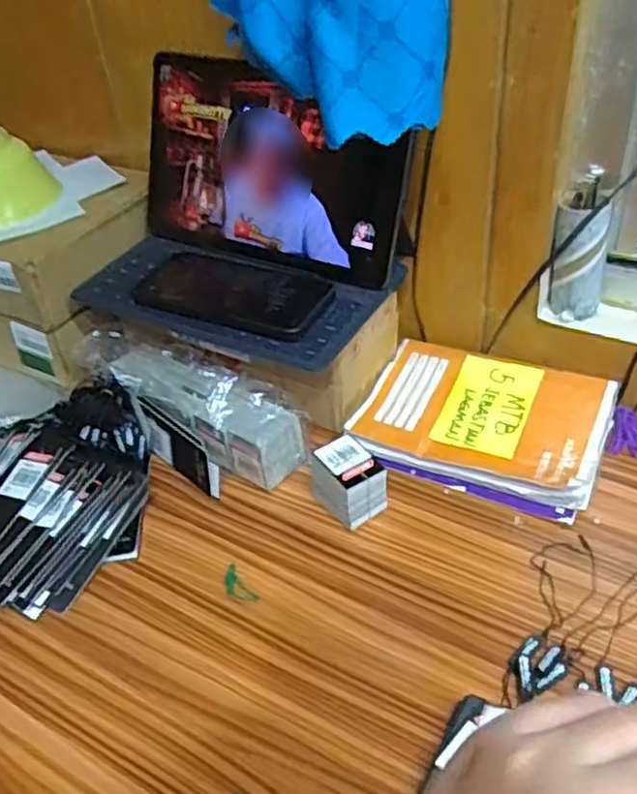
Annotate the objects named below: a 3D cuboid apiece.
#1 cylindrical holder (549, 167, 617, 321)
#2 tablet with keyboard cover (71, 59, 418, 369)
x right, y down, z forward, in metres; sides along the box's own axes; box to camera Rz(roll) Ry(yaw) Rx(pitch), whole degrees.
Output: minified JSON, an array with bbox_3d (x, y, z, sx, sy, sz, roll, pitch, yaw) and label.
[{"bbox_3d":[0.223,-0.126,0.604,0.041,0.113,0.049,24,49,31],"label":"cylindrical holder"},{"bbox_3d":[-0.073,-0.159,0.617,0.271,0.159,0.172,17,45,25],"label":"tablet with keyboard cover"}]

